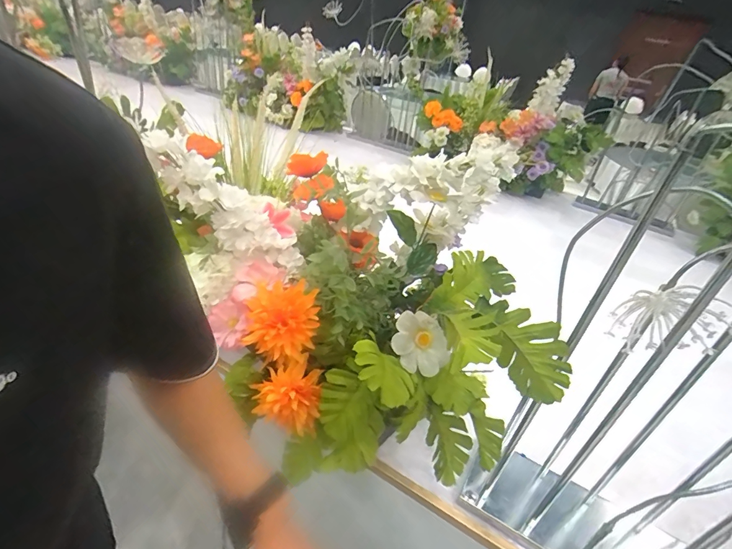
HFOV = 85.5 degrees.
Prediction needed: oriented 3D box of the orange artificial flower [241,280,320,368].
[{"bbox_3d":[-0.151,0.083,0.701,0.127,0.104,0.116,3,33,-10],"label":"orange artificial flower"}]

